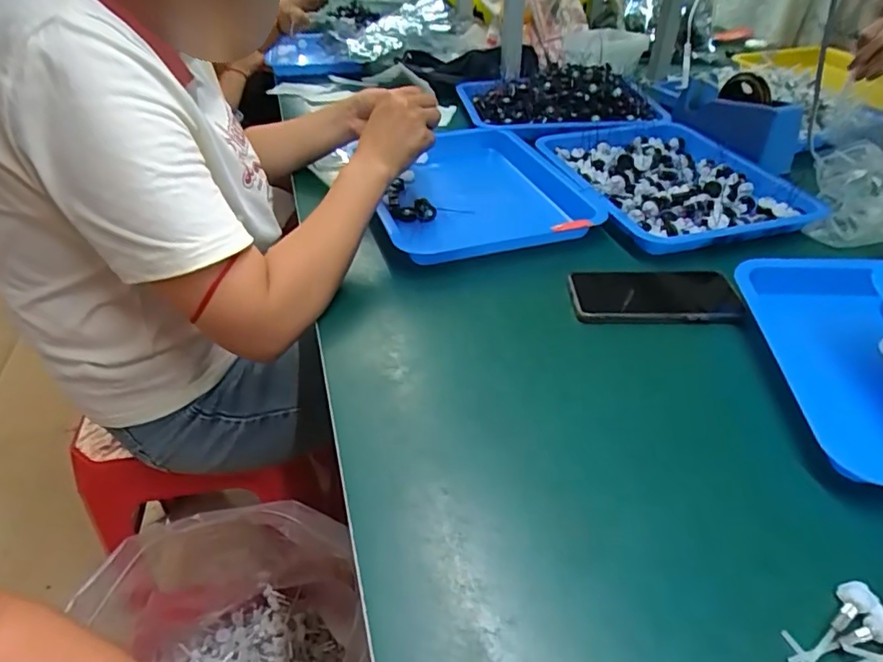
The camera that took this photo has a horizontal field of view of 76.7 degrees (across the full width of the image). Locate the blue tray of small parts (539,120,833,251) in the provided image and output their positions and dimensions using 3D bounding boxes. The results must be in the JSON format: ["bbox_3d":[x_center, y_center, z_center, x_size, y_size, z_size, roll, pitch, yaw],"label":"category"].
[{"bbox_3d":[0.303,-0.211,0.770,0.256,0.034,0.328,-13,41,-14],"label":"blue tray of small parts"}]

